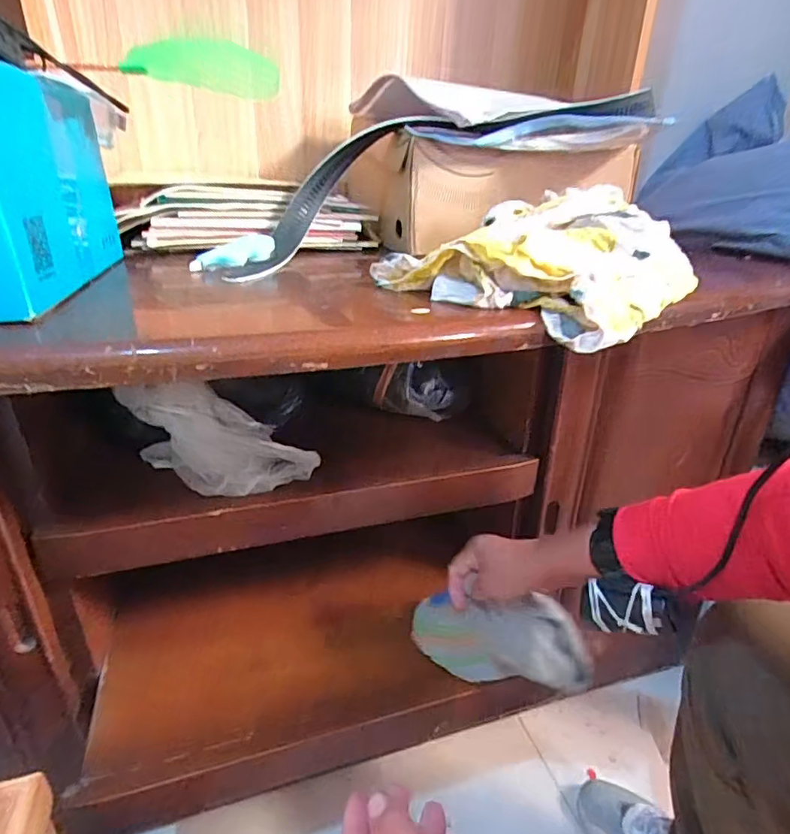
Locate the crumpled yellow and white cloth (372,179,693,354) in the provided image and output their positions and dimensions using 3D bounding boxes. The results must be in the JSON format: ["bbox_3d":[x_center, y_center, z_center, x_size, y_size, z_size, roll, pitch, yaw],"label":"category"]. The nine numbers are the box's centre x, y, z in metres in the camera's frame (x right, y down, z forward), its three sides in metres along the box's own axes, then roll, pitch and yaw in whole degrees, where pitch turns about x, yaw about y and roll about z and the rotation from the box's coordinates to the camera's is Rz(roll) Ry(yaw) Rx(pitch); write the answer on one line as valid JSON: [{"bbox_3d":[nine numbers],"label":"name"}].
[{"bbox_3d":[0.151,-0.159,0.510,0.240,0.091,0.271,19,31,33],"label":"crumpled yellow and white cloth"}]

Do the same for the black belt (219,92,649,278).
[{"bbox_3d":[0.028,-0.300,0.631,0.544,0.112,0.045,-16,23,10],"label":"black belt"}]

